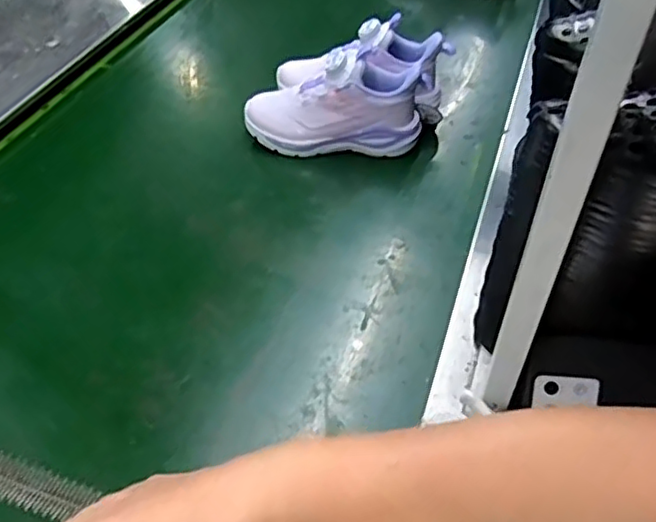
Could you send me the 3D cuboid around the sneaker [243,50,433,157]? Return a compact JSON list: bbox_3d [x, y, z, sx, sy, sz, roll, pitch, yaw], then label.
[{"bbox_3d":[0.011,-0.177,0.745,0.201,0.109,0.076,-6,46,-8],"label":"sneaker"}]

